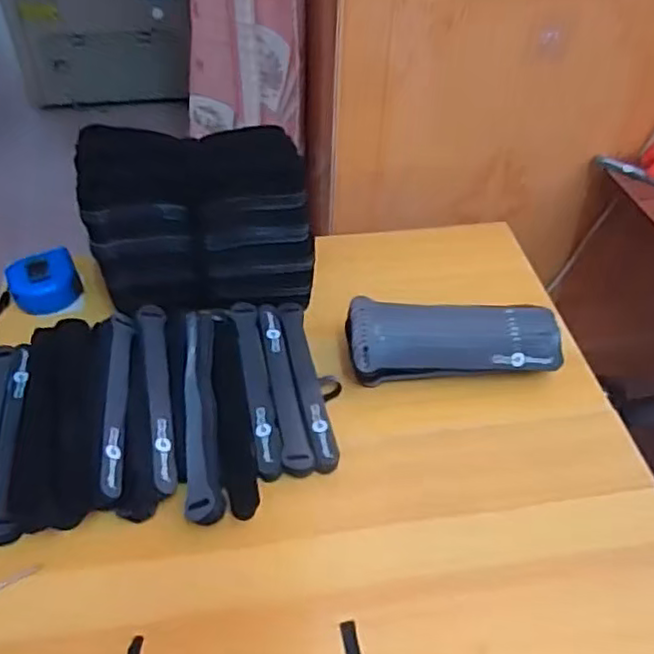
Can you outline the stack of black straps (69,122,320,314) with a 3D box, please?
[{"bbox_3d":[-0.126,-0.110,0.645,0.211,0.158,0.107,-5,47,-7],"label":"stack of black straps"}]

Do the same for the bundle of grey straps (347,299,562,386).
[{"bbox_3d":[0.120,0.013,0.621,0.201,0.054,0.071,-2,47,-4],"label":"bundle of grey straps"}]

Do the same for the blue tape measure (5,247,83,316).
[{"bbox_3d":[-0.297,-0.048,0.684,0.070,0.040,0.053,-27,53,-25],"label":"blue tape measure"}]

